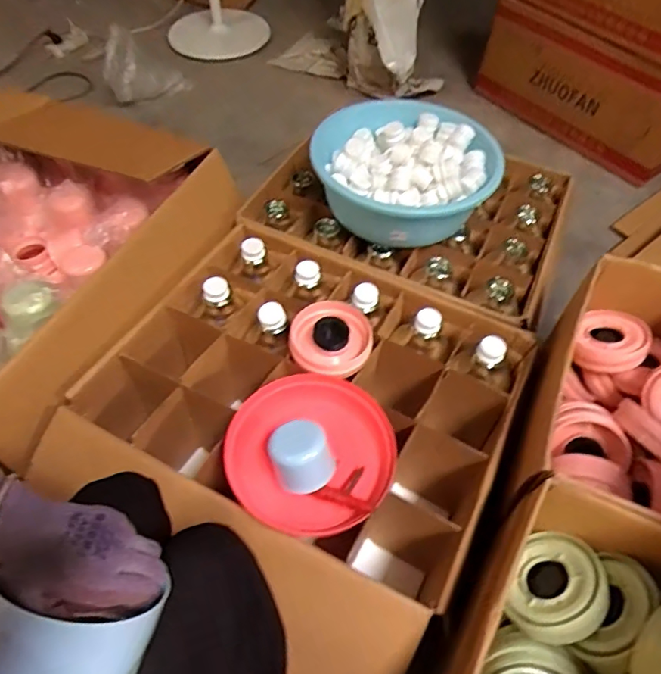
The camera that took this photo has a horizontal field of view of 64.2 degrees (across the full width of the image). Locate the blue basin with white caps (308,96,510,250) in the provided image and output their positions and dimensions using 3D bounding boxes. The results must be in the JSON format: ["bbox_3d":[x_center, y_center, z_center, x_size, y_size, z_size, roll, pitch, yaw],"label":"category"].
[{"bbox_3d":[0.148,-0.340,1.066,0.323,0.127,0.351,1,53,-2],"label":"blue basin with white caps"}]

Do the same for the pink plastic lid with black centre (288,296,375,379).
[{"bbox_3d":[0.002,-0.004,0.858,0.131,0.028,0.139,1,53,-2],"label":"pink plastic lid with black centre"}]

